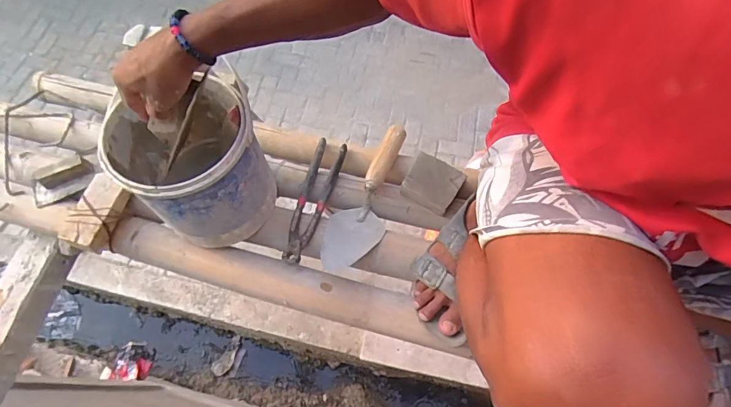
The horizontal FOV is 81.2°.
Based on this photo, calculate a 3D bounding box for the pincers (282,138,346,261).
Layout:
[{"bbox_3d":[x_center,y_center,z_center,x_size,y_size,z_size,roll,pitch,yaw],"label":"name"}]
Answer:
[{"bbox_3d":[-0.084,-0.006,0.686,0.048,0.022,0.217,15,67,7],"label":"pincers"}]

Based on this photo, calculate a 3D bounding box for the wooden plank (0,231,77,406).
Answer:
[{"bbox_3d":[-0.576,0.206,0.709,0.061,0.054,0.303,7,66,4],"label":"wooden plank"}]

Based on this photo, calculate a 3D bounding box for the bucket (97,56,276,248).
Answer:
[{"bbox_3d":[-0.236,-0.052,0.612,0.182,0.197,0.178,0,66,0],"label":"bucket"}]

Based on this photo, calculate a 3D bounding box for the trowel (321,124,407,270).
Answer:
[{"bbox_3d":[0.003,-0.012,0.652,0.080,0.040,0.250,20,68,9],"label":"trowel"}]

